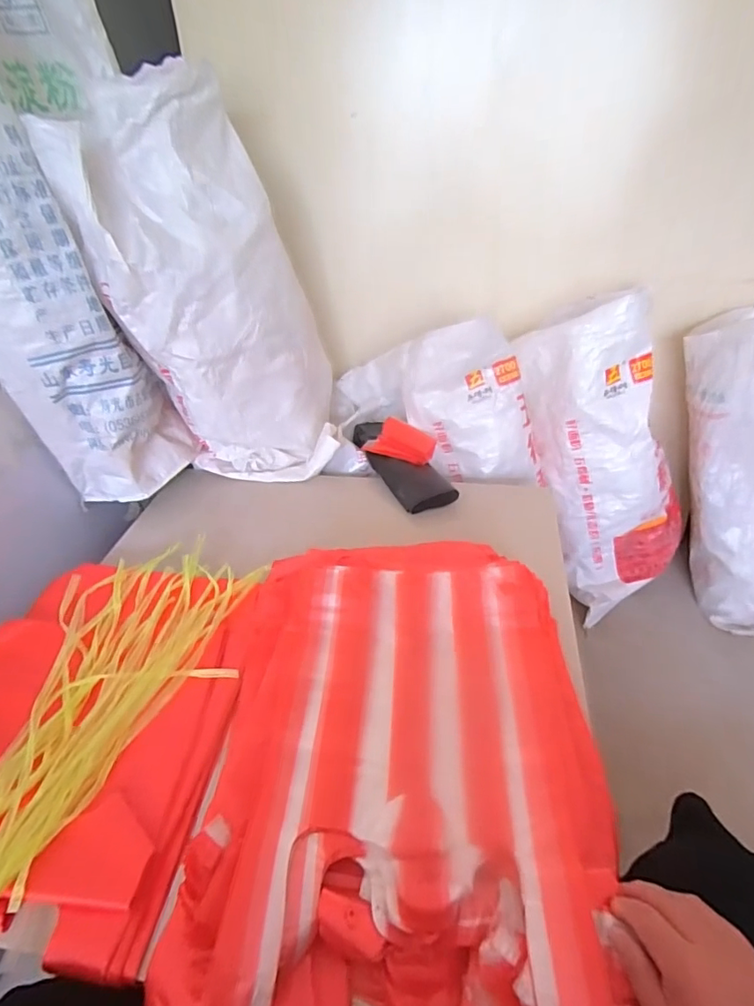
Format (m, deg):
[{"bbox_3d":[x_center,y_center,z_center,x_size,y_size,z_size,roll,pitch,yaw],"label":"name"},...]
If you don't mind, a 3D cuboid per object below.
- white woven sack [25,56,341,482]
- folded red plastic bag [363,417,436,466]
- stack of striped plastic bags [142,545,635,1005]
[{"bbox_3d":[-0.282,-0.356,0.940,0.334,0.635,0.259,-2,35,3],"label":"white woven sack"},{"bbox_3d":[0.045,-0.125,1.061,0.135,0.055,0.087,12,38,22],"label":"folded red plastic bag"},{"bbox_3d":[0.025,0.261,0.579,0.421,0.123,0.551,0,36,7],"label":"stack of striped plastic bags"}]

